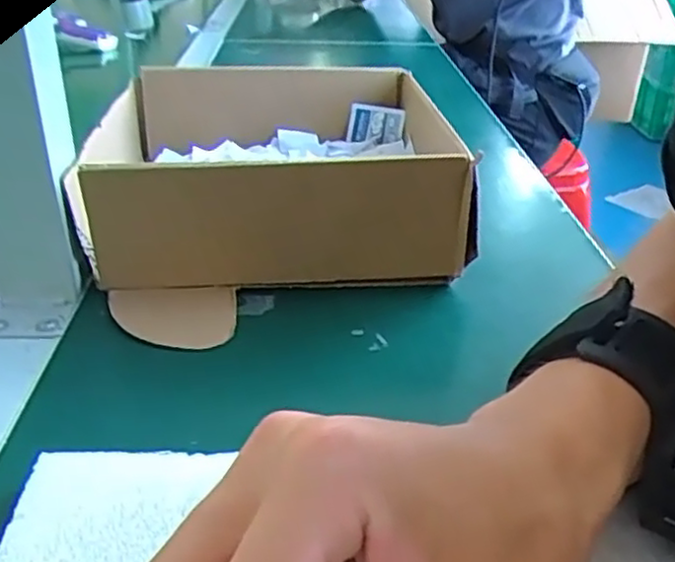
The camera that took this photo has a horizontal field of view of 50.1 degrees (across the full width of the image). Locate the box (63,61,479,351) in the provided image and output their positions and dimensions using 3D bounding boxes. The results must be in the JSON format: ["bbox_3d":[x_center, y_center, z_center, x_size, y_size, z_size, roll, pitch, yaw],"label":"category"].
[{"bbox_3d":[-0.040,-0.076,0.466,0.218,0.077,0.214,-3,28,-6],"label":"box"}]

